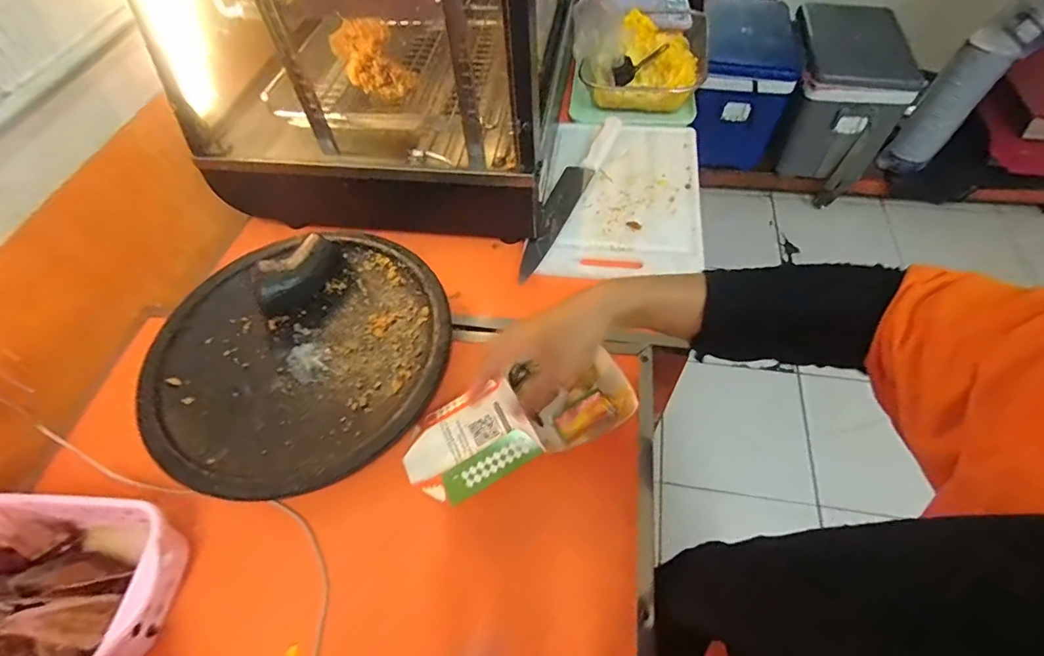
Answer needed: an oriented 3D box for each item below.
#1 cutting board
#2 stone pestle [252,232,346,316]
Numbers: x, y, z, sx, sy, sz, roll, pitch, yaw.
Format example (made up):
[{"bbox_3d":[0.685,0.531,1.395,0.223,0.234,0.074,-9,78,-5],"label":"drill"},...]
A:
[{"bbox_3d":[0.147,-0.214,0.749,0.232,0.013,0.328,4,56,7],"label":"cutting board"},{"bbox_3d":[-0.278,-0.065,0.623,0.036,0.060,0.115,35,65,25],"label":"stone pestle"}]

